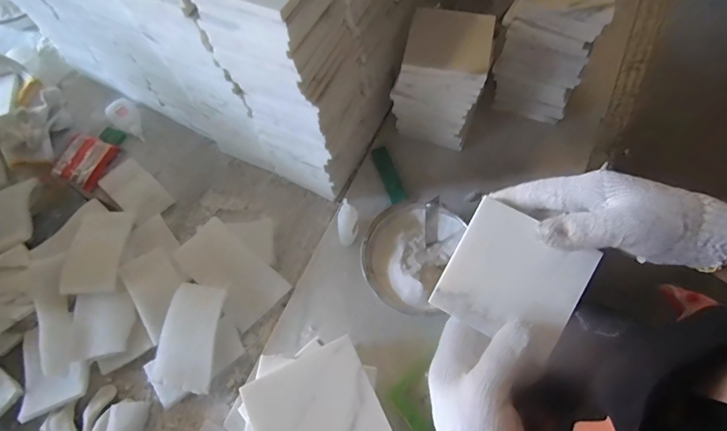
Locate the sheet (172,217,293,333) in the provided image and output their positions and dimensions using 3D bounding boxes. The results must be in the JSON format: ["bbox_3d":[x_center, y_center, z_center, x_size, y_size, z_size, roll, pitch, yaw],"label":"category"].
[{"bbox_3d":[-0.178,0.075,0.556,0.143,0.010,0.080,43,75,5],"label":"sheet"}]

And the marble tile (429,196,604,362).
[{"bbox_3d":[0.118,0.050,0.328,0.097,0.004,0.095,28,91,12],"label":"marble tile"}]

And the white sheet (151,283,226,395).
[{"bbox_3d":[-0.217,0.150,0.518,0.066,0.010,0.124,9,67,-13],"label":"white sheet"}]

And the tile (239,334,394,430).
[{"bbox_3d":[-0.036,0.164,0.332,0.099,0.005,0.100,-24,67,-10],"label":"tile"}]

